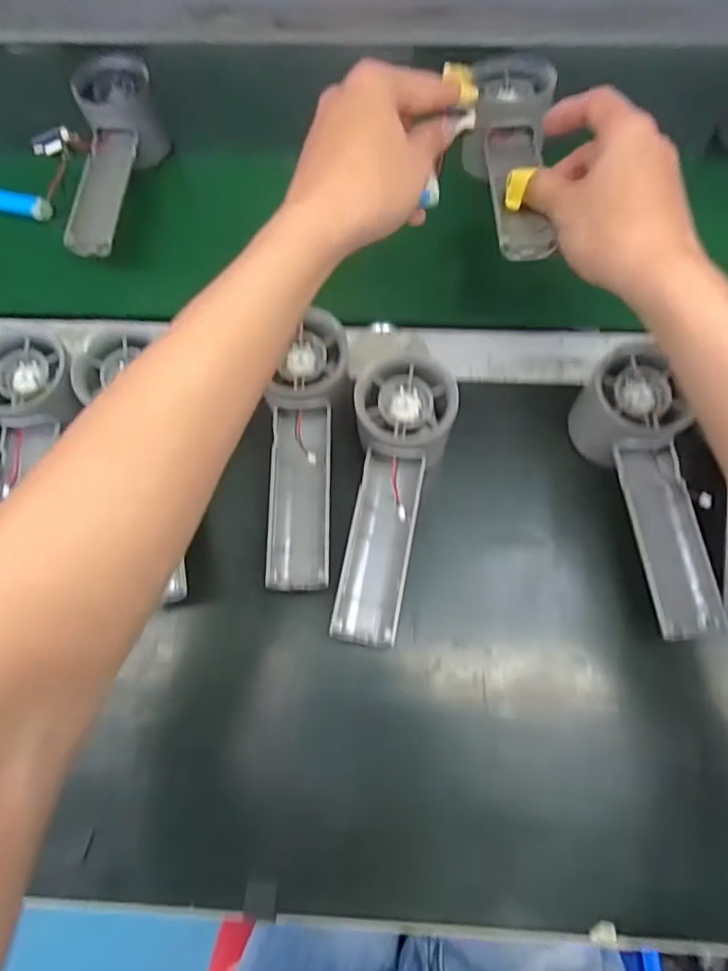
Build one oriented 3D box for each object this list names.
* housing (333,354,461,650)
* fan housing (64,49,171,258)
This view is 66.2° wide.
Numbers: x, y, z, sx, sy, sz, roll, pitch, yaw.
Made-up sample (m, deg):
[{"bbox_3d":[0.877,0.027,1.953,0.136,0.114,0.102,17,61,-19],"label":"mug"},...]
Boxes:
[{"bbox_3d":[0.018,0.006,0.311,0.053,0.037,0.157,6,69,3],"label":"housing"},{"bbox_3d":[-0.185,-0.246,0.415,0.056,0.041,0.160,-3,69,0],"label":"fan housing"}]

